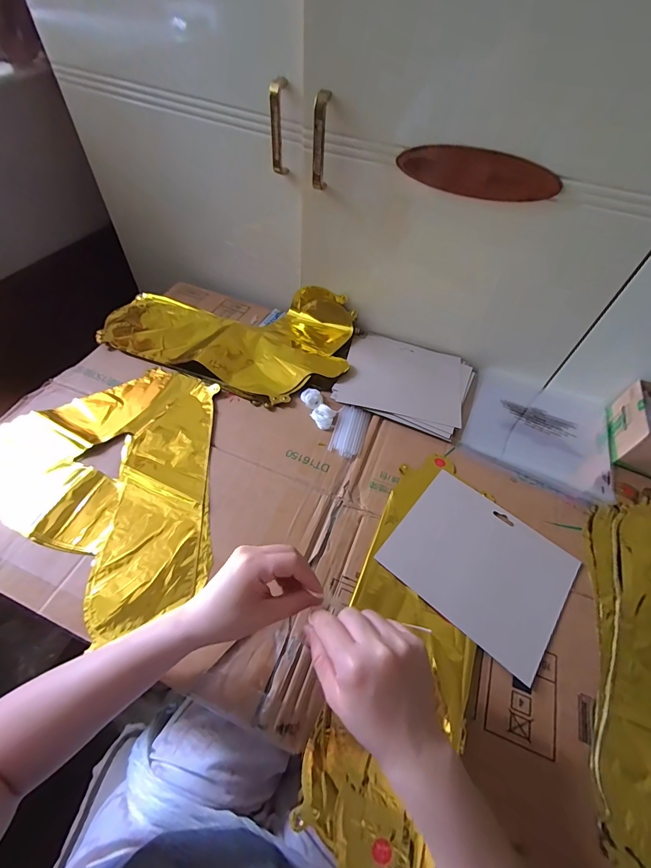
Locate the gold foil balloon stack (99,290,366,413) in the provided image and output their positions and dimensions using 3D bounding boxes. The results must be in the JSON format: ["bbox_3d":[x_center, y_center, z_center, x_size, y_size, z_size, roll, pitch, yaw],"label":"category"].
[{"bbox_3d":[-0.153,-0.190,0.622,0.398,0.041,0.253,21,56,10],"label":"gold foil balloon stack"}]

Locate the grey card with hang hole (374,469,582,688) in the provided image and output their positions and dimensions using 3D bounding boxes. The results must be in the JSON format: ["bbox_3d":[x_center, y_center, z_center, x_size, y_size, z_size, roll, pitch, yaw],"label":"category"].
[{"bbox_3d":[0.182,0.150,0.430,0.189,0.005,0.158,36,60,19],"label":"grey card with hang hole"}]

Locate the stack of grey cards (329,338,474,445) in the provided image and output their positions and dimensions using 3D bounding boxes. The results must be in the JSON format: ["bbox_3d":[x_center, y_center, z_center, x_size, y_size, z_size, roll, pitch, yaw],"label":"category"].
[{"bbox_3d":[0.129,-0.091,0.592,0.198,0.010,0.178,20,56,9],"label":"stack of grey cards"}]

